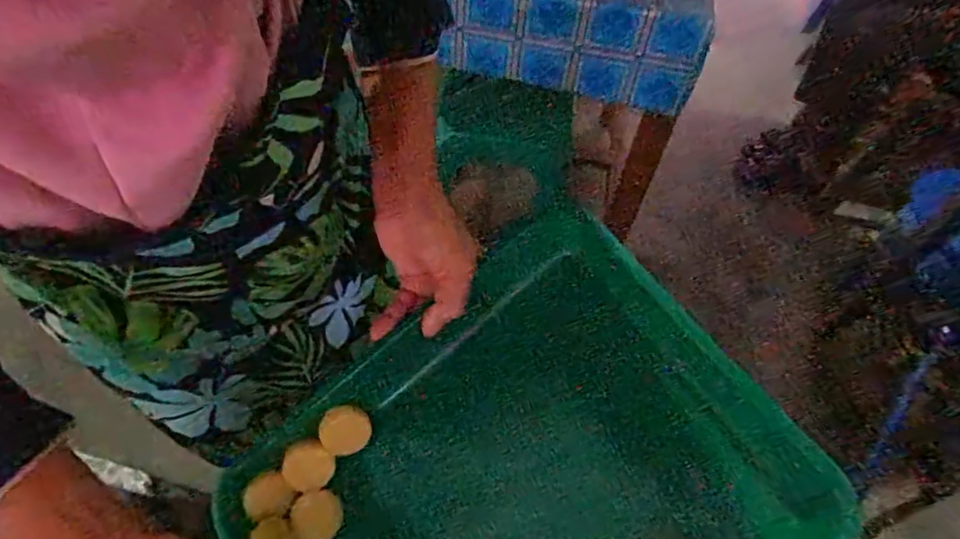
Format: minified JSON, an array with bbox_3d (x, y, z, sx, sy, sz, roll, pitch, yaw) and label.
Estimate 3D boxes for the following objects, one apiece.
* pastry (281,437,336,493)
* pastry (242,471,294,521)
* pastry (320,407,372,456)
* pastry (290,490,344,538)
[{"bbox_3d":[-0.134,0.153,0.446,0.040,0.014,0.040,0,93,-3],"label":"pastry"},{"bbox_3d":[-0.169,0.177,0.452,0.039,0.019,0.034,-18,87,-1],"label":"pastry"},{"bbox_3d":[-0.106,0.127,0.450,0.038,0.017,0.036,-5,79,-3],"label":"pastry"},{"bbox_3d":[-0.128,0.195,0.447,0.040,0.015,0.040,0,80,3],"label":"pastry"}]

